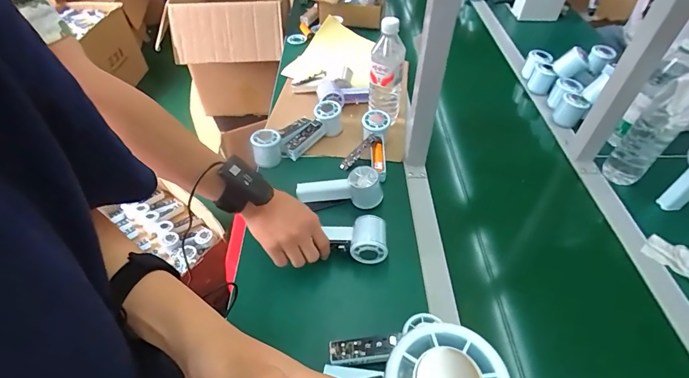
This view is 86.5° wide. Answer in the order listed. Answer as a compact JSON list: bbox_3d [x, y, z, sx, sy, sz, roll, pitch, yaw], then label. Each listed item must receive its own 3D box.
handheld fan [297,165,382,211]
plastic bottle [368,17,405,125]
[{"bbox_3d":[-0.009,-0.004,0.668,0.155,0.062,0.054,6,48,6],"label":"handheld fan"},{"bbox_3d":[0.086,-0.232,0.749,0.065,0.213,0.057,7,48,7],"label":"plastic bottle"}]

